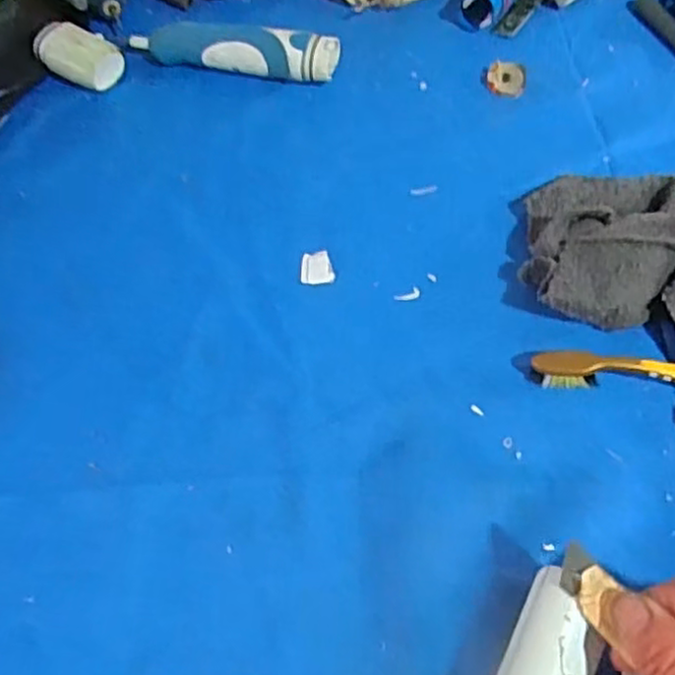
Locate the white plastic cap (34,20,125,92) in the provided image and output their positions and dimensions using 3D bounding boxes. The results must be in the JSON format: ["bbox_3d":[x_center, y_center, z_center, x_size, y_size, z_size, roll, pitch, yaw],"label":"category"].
[{"bbox_3d":[-0.178,-0.192,0.484,0.058,0.031,0.030,19,66,12],"label":"white plastic cap"}]

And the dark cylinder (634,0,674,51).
[{"bbox_3d":[0.225,-0.208,0.481,0.014,0.009,0.066,-26,65,-10],"label":"dark cylinder"}]

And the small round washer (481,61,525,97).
[{"bbox_3d":[0.111,-0.173,0.473,0.030,0.007,0.022,21,66,13],"label":"small round washer"}]

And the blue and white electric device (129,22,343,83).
[{"bbox_3d":[-0.071,-0.193,0.482,0.142,0.026,0.032,9,64,7],"label":"blue and white electric device"}]

